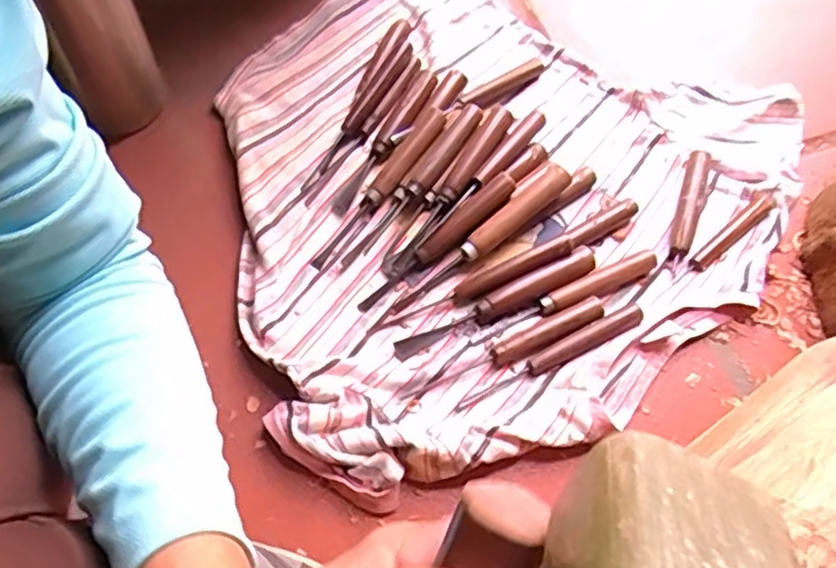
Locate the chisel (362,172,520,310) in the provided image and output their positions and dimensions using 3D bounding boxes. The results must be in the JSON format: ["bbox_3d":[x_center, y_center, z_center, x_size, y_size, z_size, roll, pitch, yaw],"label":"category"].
[{"bbox_3d":[0.016,-0.036,0.578,0.164,0.022,0.024,-40,75,-20],"label":"chisel"}]

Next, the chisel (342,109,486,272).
[{"bbox_3d":[-0.001,-0.090,0.604,0.026,0.021,0.187,33,67,10],"label":"chisel"}]

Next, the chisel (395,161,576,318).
[{"bbox_3d":[0.056,-0.042,0.587,0.192,0.021,0.030,-40,75,-20],"label":"chisel"}]

